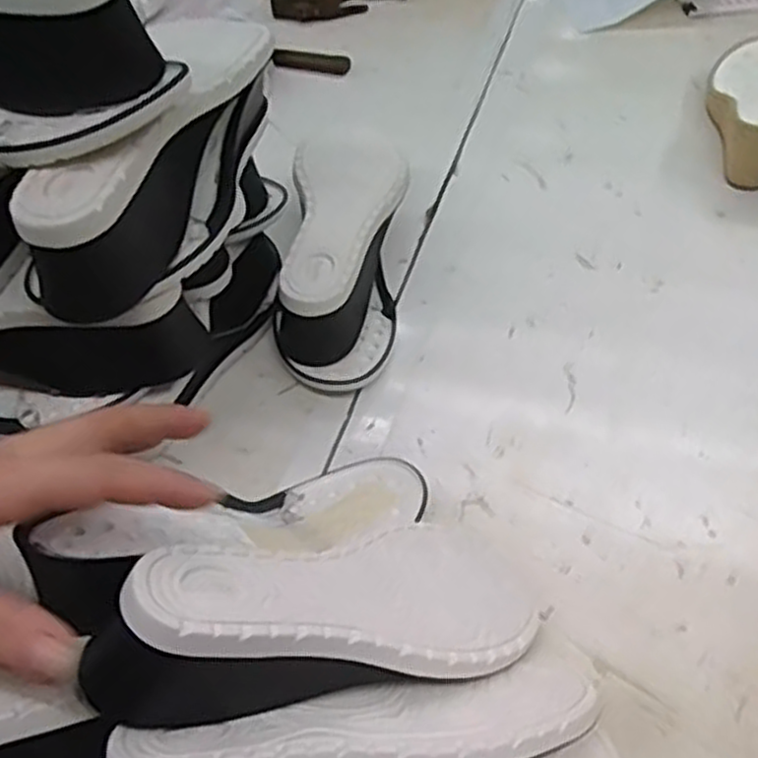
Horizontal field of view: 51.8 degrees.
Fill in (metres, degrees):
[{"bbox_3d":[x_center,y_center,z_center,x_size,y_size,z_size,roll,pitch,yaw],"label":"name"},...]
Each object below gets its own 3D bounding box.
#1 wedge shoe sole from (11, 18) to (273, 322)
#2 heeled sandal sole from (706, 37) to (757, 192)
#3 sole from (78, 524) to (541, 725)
[{"bbox_3d":[-0.116,-0.115,0.413,0.060,0.071,0.206,13,51,16],"label":"wedge shoe sole"},{"bbox_3d":[0.340,-0.256,0.707,0.080,0.062,0.205,15,51,17],"label":"heeled sandal sole"},{"bbox_3d":[-0.016,0.111,0.358,0.212,0.066,0.076,2,45,-29],"label":"sole"}]

